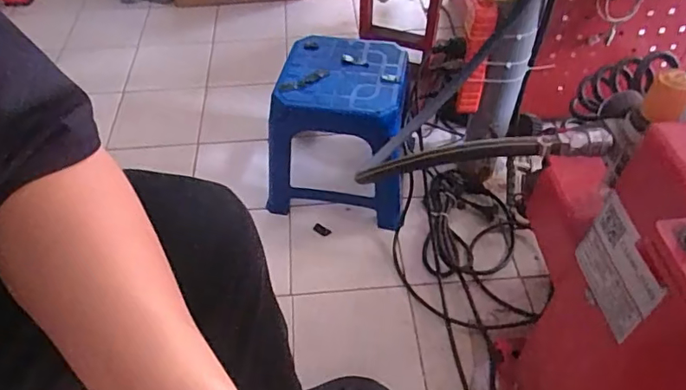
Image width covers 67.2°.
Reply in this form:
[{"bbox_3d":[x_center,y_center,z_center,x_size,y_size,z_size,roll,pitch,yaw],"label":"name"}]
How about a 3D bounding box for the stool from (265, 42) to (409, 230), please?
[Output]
[{"bbox_3d":[-0.002,-0.110,0.996,0.248,0.287,0.234,8,50,9],"label":"stool"}]

